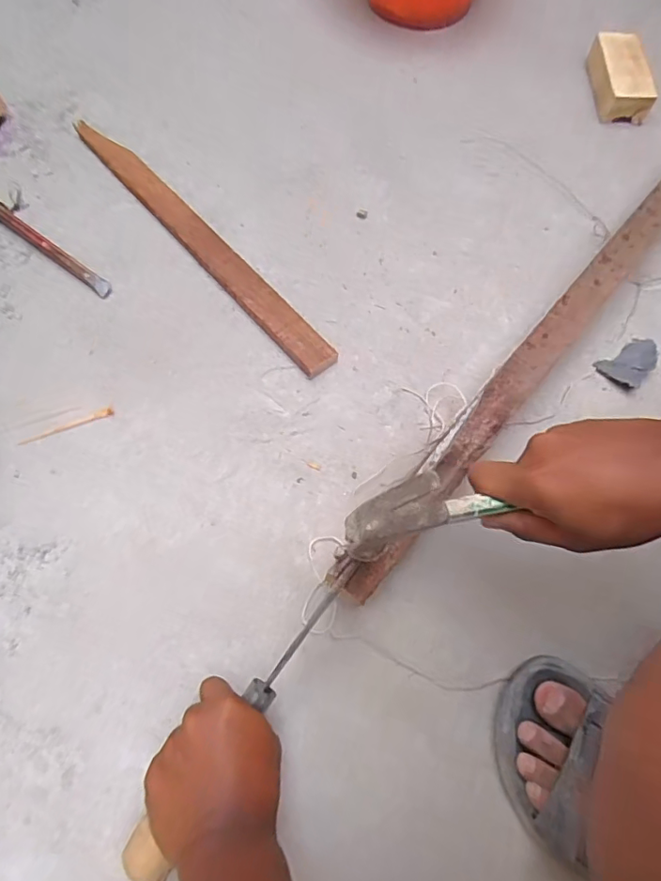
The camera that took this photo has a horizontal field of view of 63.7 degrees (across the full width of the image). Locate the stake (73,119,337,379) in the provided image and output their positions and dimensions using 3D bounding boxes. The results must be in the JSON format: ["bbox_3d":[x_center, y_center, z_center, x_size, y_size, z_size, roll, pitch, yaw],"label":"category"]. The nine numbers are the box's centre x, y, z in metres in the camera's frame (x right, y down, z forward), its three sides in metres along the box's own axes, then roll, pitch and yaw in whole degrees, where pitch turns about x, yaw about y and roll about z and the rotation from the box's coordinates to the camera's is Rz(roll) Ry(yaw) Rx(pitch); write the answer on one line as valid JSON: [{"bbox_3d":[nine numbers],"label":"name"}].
[{"bbox_3d":[-0.154,-0.236,0.607,0.043,0.013,0.453,-39,72,-16],"label":"stake"}]

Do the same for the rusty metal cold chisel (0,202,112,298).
[{"bbox_3d":[-0.320,-0.219,0.599,0.191,0.014,0.020,36,71,14],"label":"rusty metal cold chisel"}]

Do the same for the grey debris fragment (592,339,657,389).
[{"bbox_3d":[0.312,-0.085,0.554,0.043,0.015,0.061,41,72,16],"label":"grey debris fragment"}]

